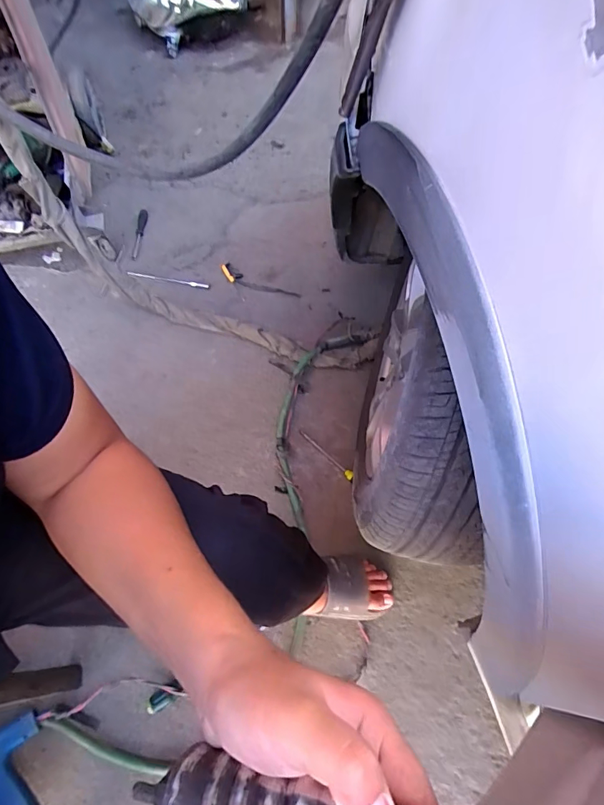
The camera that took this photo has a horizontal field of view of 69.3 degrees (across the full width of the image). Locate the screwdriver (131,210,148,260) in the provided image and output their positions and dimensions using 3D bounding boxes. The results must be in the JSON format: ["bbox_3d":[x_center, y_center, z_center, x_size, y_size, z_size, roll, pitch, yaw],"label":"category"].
[{"bbox_3d":[-0.470,-0.489,1.267,0.030,0.020,0.183,0,65,0],"label":"screwdriver"}]

